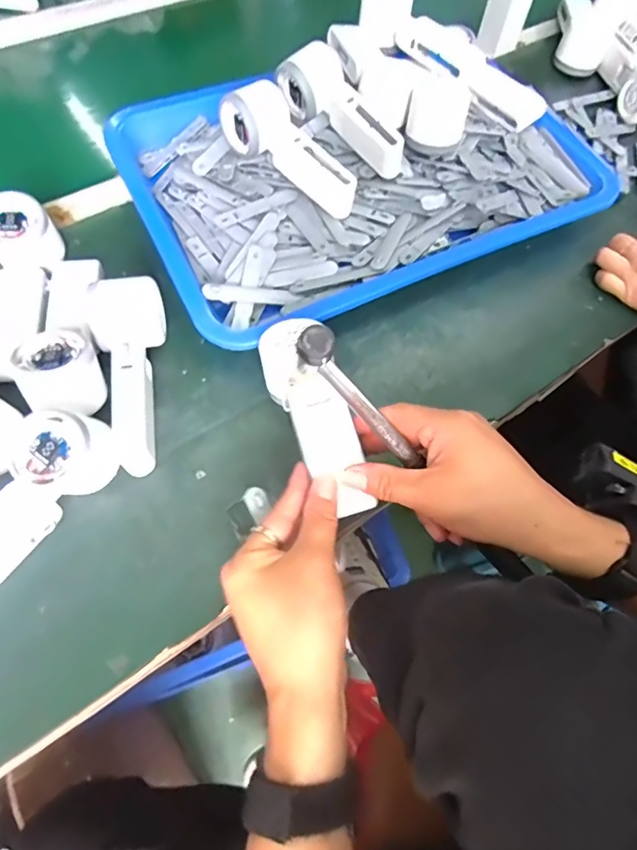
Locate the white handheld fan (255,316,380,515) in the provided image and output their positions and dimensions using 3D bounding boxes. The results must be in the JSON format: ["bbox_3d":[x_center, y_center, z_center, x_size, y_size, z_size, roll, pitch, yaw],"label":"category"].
[{"bbox_3d":[-0.001,-0.010,0.371,0.048,0.034,0.160,-20,66,-13],"label":"white handheld fan"}]

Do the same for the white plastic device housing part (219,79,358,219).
[{"bbox_3d":[-0.026,-0.276,0.491,0.052,0.064,0.163,-39,72,-20],"label":"white plastic device housing part"}]

